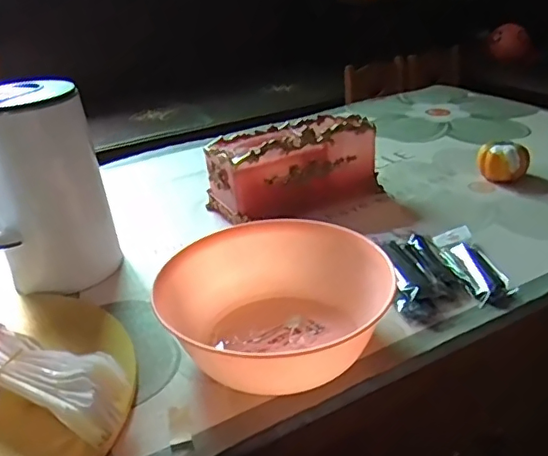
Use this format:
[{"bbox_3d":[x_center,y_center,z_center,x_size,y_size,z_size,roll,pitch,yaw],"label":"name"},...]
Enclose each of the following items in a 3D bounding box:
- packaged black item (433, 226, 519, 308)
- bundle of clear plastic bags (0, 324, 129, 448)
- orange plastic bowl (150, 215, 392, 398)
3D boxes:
[{"bbox_3d":[0.249,0.043,0.705,0.050,0.021,0.174,-6,28,-3],"label":"packaged black item"},{"bbox_3d":[-0.236,0.135,0.521,0.210,0.052,0.068,8,30,24],"label":"bundle of clear plastic bags"},{"bbox_3d":[0.007,0.076,0.604,0.204,0.089,0.197,-4,28,2],"label":"orange plastic bowl"}]

